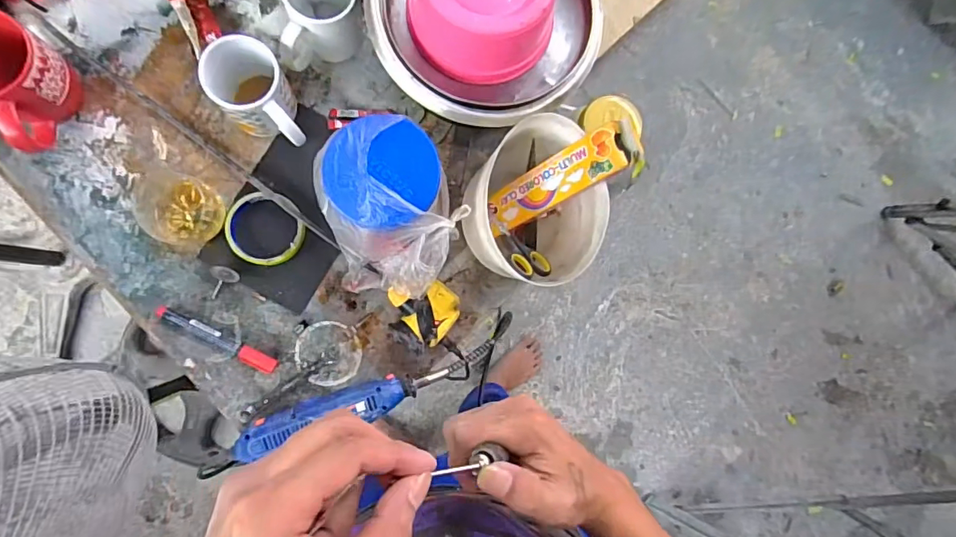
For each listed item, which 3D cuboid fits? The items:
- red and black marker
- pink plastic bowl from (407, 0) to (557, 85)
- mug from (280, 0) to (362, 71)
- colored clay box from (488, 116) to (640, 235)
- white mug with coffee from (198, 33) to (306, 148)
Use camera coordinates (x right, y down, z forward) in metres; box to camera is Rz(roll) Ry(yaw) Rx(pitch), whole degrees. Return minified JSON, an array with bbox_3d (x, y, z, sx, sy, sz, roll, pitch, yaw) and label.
[{"bbox_3d":[-0.305,0.083,0.588,0.145,0.014,0.020,28,84,-6],"label":"red and black marker"},{"bbox_3d":[0.007,-0.277,0.520,0.152,0.080,0.136,-6,87,-7],"label":"pink plastic bowl"},{"bbox_3d":[-0.182,-0.296,0.590,0.078,0.085,0.111,2,87,-8],"label":"mug"},{"bbox_3d":[0.083,-0.095,0.543,0.018,0.192,0.048,-29,92,-49],"label":"colored clay box"},{"bbox_3d":[-0.250,-0.190,0.577,0.083,0.091,0.117,-33,91,-7],"label":"white mug with coffee"}]

